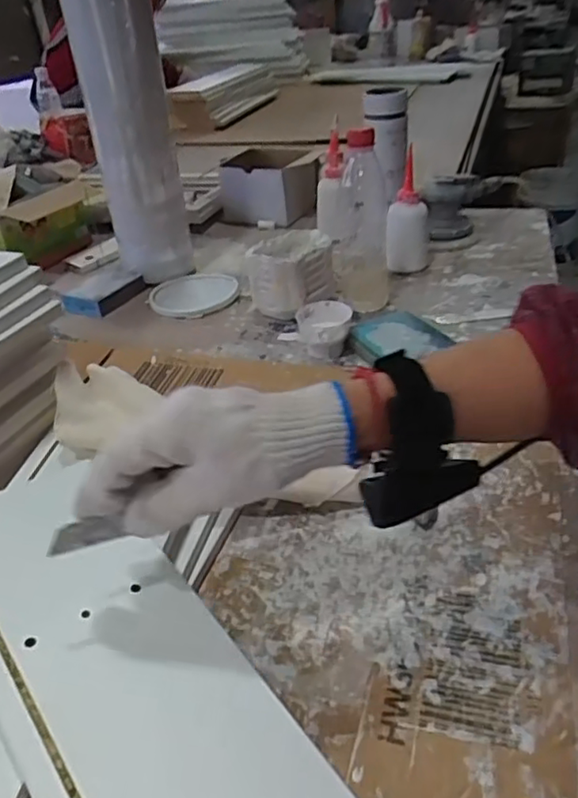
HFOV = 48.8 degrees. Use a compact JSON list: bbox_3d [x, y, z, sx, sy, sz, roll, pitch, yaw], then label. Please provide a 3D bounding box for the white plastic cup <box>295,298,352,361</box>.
[{"bbox_3d":[0.042,-0.080,0.754,0.066,0.048,0.072,-4,33,2],"label":"white plastic cup"}]

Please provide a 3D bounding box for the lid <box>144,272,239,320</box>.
[{"bbox_3d":[-0.138,-0.149,0.911,0.123,0.018,0.123,-3,34,2],"label":"lid"}]

